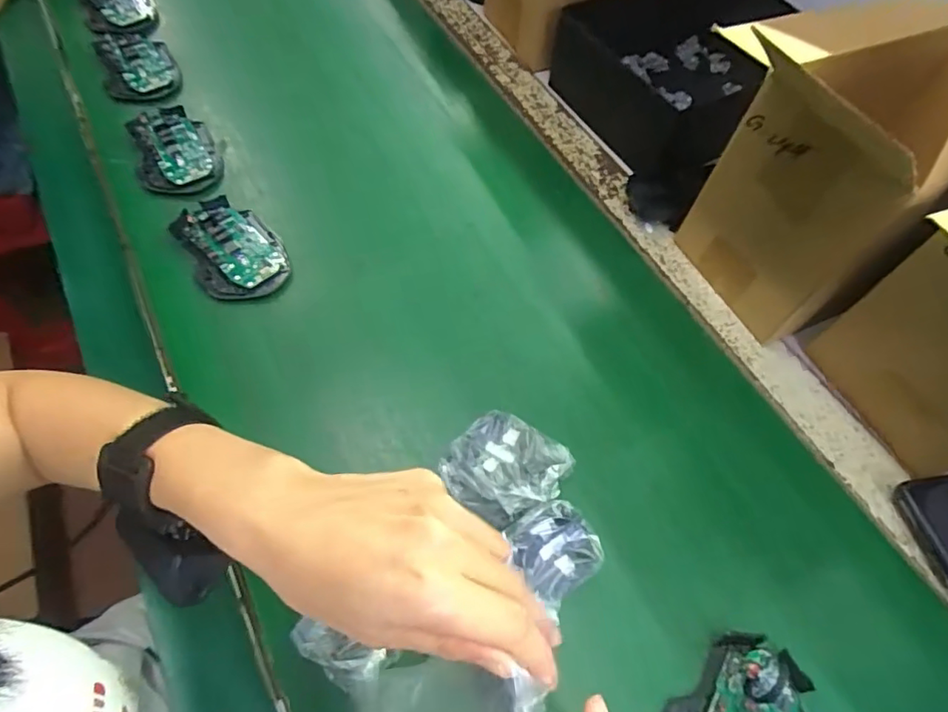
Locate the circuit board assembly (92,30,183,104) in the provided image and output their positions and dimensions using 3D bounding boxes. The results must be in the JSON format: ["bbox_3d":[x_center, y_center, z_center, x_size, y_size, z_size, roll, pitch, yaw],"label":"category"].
[{"bbox_3d":[-0.377,-0.327,0.615,0.074,0.020,0.140,-26,65,-14],"label":"circuit board assembly"}]

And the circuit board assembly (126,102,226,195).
[{"bbox_3d":[-0.297,-0.204,0.544,0.074,0.023,0.135,-26,65,-14],"label":"circuit board assembly"}]

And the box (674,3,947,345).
[{"bbox_3d":[0.303,-0.171,0.420,0.236,0.233,0.173,-28,66,-15],"label":"box"}]

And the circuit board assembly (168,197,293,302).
[{"bbox_3d":[-0.214,-0.096,0.486,0.073,0.025,0.121,-31,67,-16],"label":"circuit board assembly"}]

